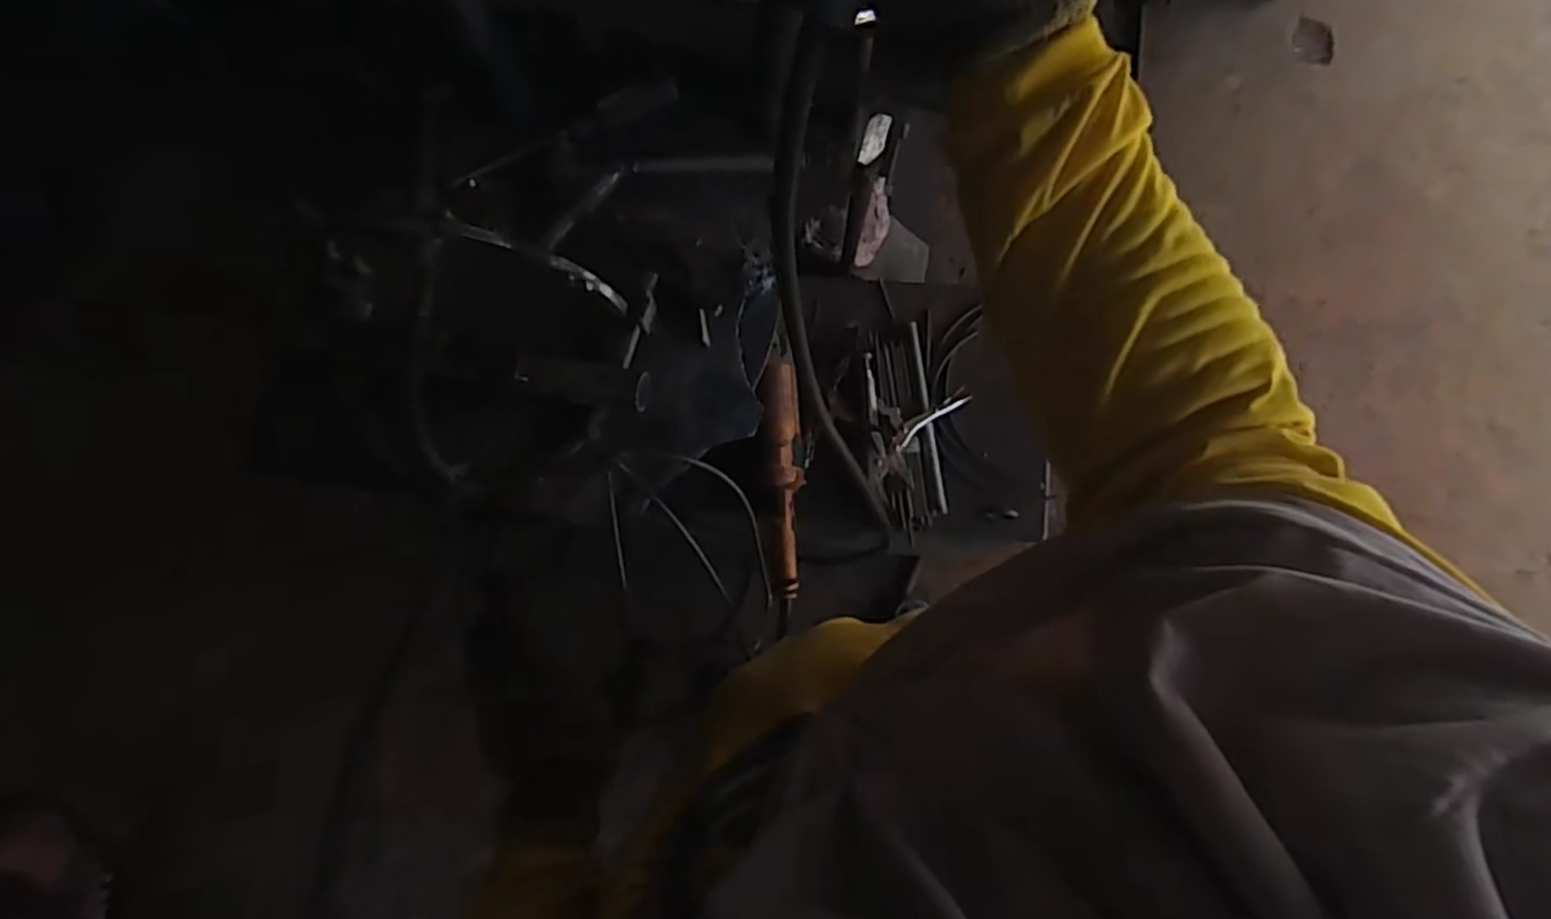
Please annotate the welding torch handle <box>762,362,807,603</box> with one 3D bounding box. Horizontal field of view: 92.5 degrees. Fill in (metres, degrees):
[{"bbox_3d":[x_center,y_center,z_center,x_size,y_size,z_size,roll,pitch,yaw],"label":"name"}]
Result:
[{"bbox_3d":[0.009,0.024,0.868,0.049,0.052,0.268,-2,83,0],"label":"welding torch handle"}]

